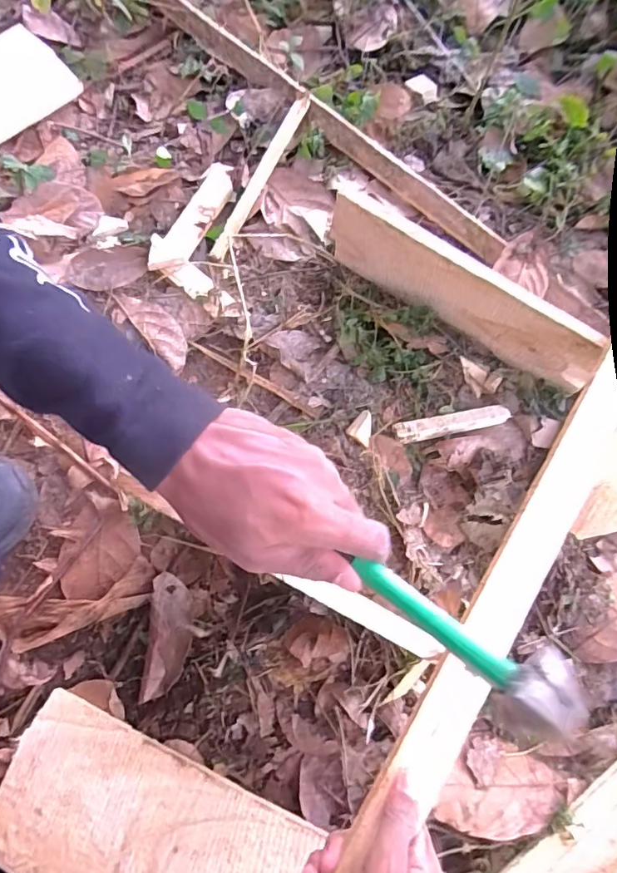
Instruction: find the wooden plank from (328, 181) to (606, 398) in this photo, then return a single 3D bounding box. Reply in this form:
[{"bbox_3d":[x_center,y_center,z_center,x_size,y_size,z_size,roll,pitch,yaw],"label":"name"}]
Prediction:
[{"bbox_3d":[0.151,-0.143,0.503,0.295,0.121,0.019,33,73,8],"label":"wooden plank"}]

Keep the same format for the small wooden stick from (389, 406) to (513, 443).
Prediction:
[{"bbox_3d":[0.153,-0.013,0.529,0.125,0.007,0.022,-10,89,-4],"label":"small wooden stick"}]

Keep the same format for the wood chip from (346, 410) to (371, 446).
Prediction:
[{"bbox_3d":[0.058,-0.008,0.518,0.027,0.019,0.030,39,74,10],"label":"wood chip"}]

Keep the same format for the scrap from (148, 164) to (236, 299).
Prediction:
[{"bbox_3d":[-0.138,-0.258,0.592,0.079,0.014,0.191,9,71,1],"label":"scrap"}]

